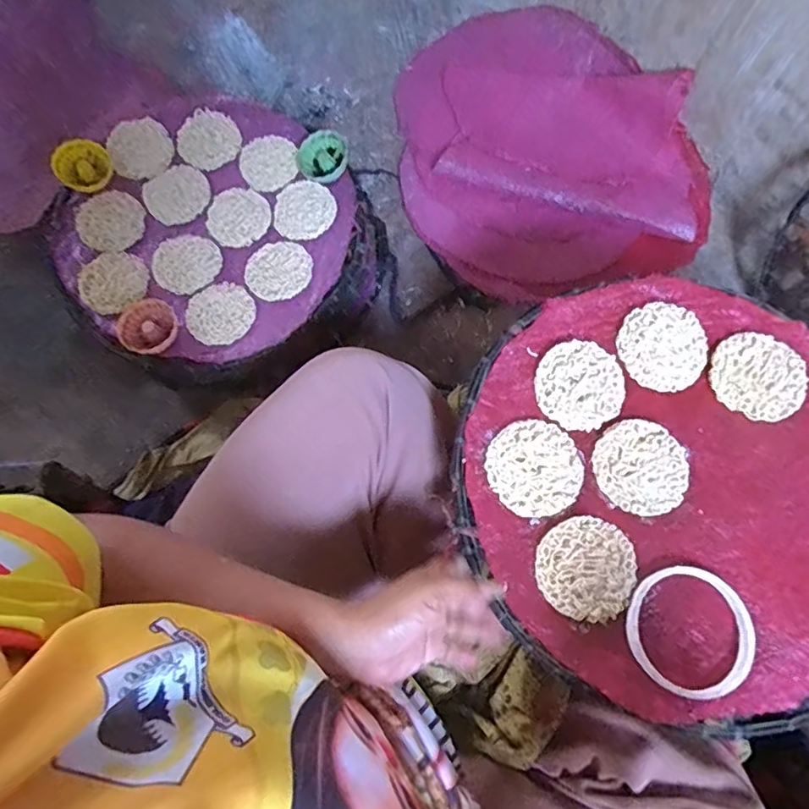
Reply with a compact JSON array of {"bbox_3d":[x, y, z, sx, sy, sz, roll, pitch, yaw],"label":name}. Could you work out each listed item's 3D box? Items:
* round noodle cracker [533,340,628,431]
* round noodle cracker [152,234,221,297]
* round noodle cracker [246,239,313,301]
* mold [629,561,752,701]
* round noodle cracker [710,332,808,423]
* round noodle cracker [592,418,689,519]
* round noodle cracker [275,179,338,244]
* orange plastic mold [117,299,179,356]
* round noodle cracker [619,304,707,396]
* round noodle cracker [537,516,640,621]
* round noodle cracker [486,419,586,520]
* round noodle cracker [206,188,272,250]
[{"bbox_3d":[0.151,-0.018,0.478,0.073,0.004,0.079,0,71,0],"label":"round noodle cracker"},{"bbox_3d":[-0.257,-0.167,0.663,0.079,0.013,0.078,0,71,0],"label":"round noodle cracker"},{"bbox_3d":[-0.144,-0.158,0.649,0.072,0.006,0.079,0,71,0],"label":"round noodle cracker"},{"bbox_3d":[0.208,0.164,0.409,0.089,0.009,0.087,0,71,0],"label":"mold"},{"bbox_3d":[0.304,-0.026,0.483,0.074,0.009,0.074,0,71,0],"label":"round noodle cracker"},{"bbox_3d":[0.192,0.050,0.455,0.073,0.008,0.073,0,71,0],"label":"round noodle cracker"},{"bbox_3d":[-0.120,-0.232,0.669,0.074,0.009,0.075,0,71,0],"label":"round noodle cracker"},{"bbox_3d":[-0.277,-0.083,0.613,0.061,0.019,0.065,0,71,0],"label":"orange plastic mold"},{"bbox_3d":[0.225,-0.051,0.490,0.073,0.006,0.079,0,71,0],"label":"round noodle cracker"},{"bbox_3d":[0.137,0.122,0.425,0.070,0.008,0.075,0,71,0],"label":"round noodle cracker"},{"bbox_3d":[0.105,0.050,0.450,0.074,0.008,0.076,0,71,0],"label":"round noodle cracker"},{"bbox_3d":[-0.201,-0.228,0.681,0.076,0.011,0.076,42,76,13],"label":"round noodle cracker"}]

